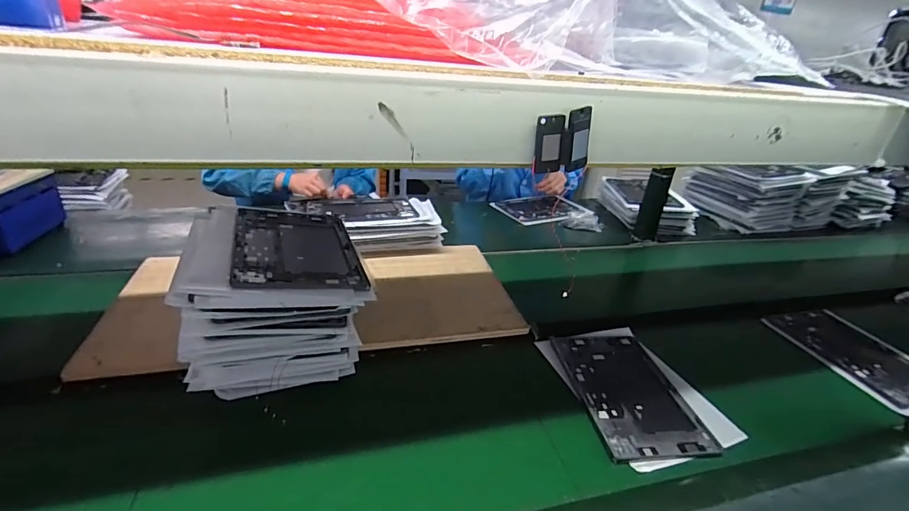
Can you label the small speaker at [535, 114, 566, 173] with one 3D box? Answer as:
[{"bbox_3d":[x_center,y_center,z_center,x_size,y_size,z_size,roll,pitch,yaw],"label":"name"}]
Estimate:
[{"bbox_3d":[0.061,-0.071,0.272,0.019,0.036,0.004,-7,33,-9],"label":"small speaker"}]

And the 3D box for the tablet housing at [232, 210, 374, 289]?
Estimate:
[{"bbox_3d":[-0.240,-0.016,0.654,0.173,0.011,0.262,2,26,-26],"label":"tablet housing"}]

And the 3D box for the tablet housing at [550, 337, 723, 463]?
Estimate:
[{"bbox_3d":[0.277,0.216,0.685,0.165,0.011,0.250,1,29,-7],"label":"tablet housing"}]

